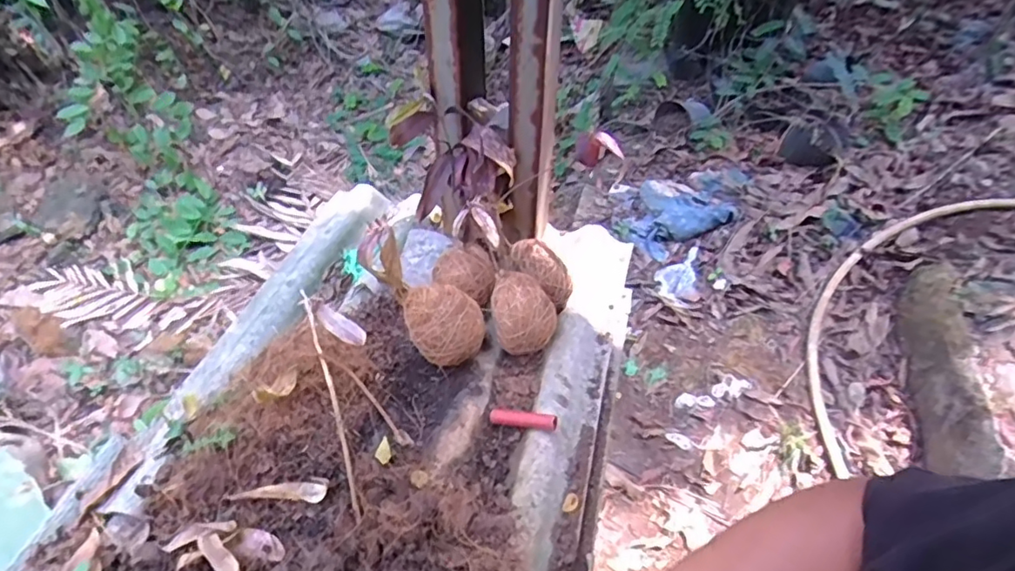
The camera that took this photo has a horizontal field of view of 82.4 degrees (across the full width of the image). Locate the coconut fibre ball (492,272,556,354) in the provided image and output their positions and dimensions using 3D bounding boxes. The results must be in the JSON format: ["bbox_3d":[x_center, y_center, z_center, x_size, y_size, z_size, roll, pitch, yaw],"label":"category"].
[{"bbox_3d":[0.016,0.025,0.555,0.060,0.051,0.062,1,46,-1],"label":"coconut fibre ball"}]

